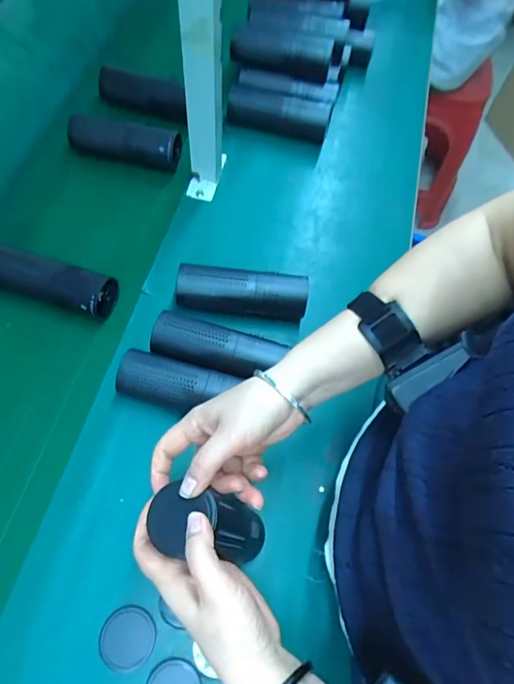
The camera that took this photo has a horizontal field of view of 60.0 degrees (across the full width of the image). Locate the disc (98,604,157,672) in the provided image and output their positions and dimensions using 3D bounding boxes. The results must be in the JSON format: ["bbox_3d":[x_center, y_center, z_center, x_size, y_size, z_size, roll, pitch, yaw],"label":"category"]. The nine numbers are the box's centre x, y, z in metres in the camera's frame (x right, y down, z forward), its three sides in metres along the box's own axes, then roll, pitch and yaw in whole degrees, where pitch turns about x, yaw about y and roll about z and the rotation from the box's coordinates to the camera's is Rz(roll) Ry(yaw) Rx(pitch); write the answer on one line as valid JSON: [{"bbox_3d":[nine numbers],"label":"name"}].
[{"bbox_3d":[-0.123,0.282,0.426,0.052,0.008,0.050,2,65,-4],"label":"disc"}]

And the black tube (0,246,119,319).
[{"bbox_3d":[-0.261,-0.073,0.564,0.165,0.060,0.048,17,65,3],"label":"black tube"}]

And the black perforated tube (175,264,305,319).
[{"bbox_3d":[-0.018,-0.060,0.570,0.159,0.058,0.052,5,65,-2],"label":"black perforated tube"}]

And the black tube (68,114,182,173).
[{"bbox_3d":[-0.204,-0.301,0.678,0.173,0.052,0.055,10,65,0],"label":"black tube"}]

